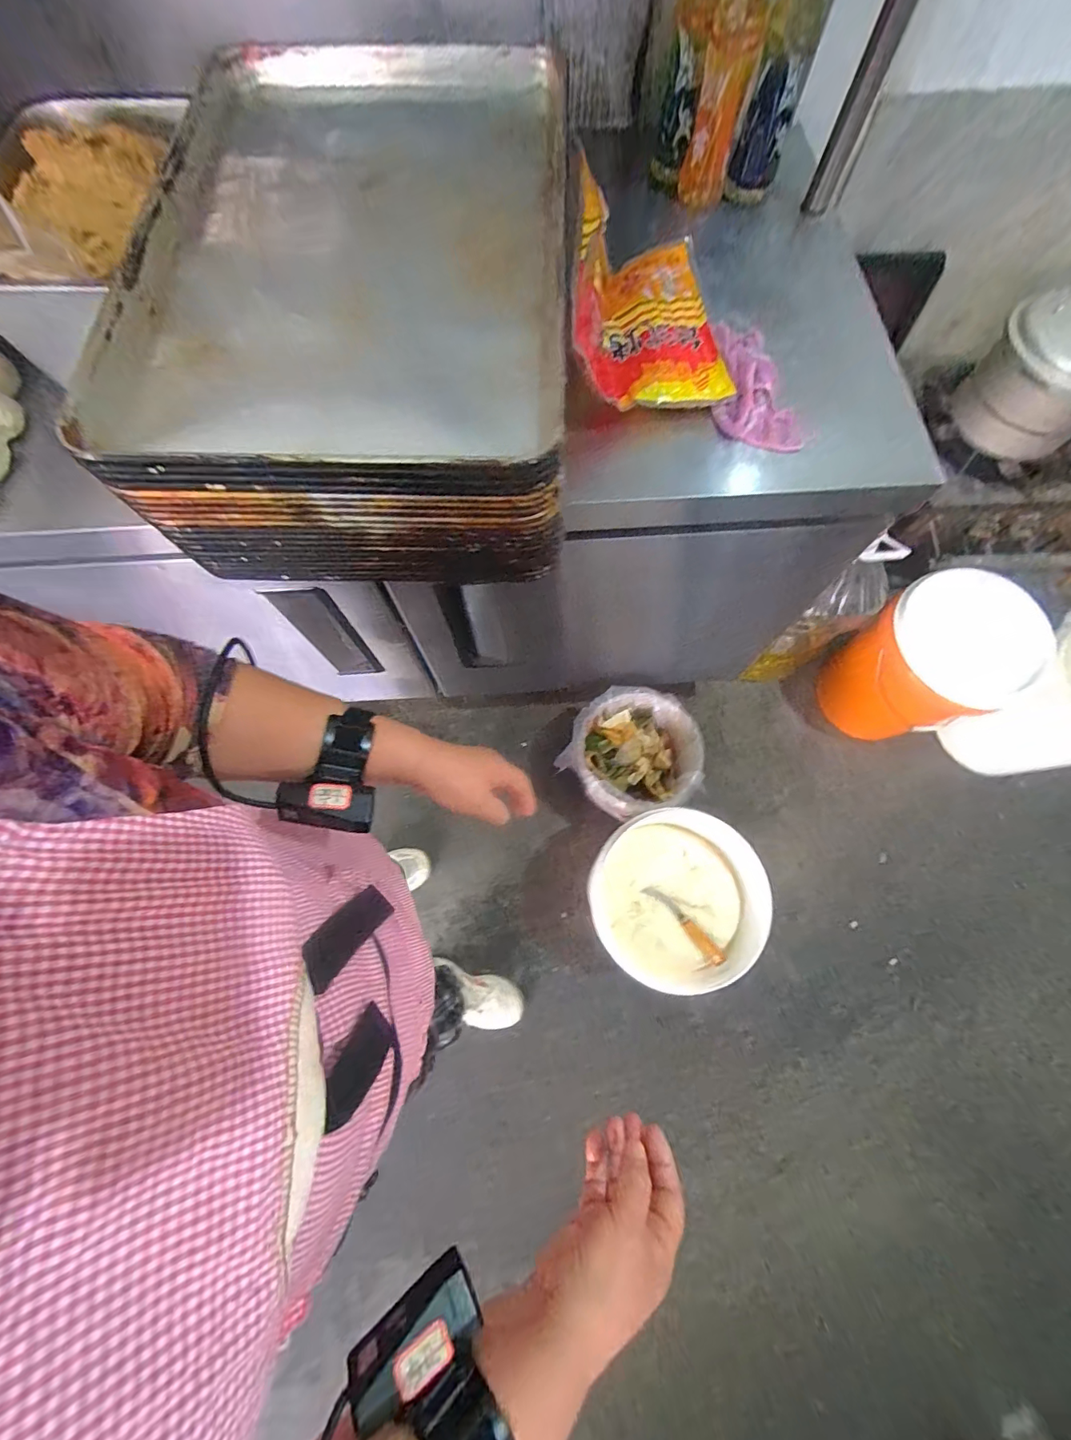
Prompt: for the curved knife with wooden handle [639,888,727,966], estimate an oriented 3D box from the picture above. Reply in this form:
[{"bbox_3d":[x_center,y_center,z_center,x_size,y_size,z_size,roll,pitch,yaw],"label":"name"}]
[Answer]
[{"bbox_3d":[0.280,0.383,0.900,0.031,0.019,0.179,-40,60,-14],"label":"curved knife with wooden handle"}]

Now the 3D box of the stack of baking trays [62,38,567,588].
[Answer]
[{"bbox_3d":[-0.175,-0.457,0.534,0.403,0.194,0.614,1,72,1],"label":"stack of baking trays"}]

